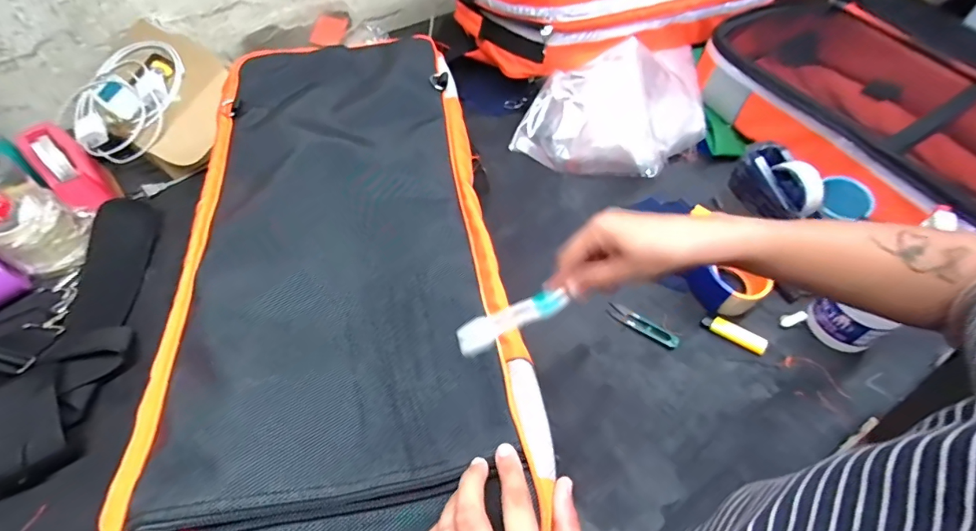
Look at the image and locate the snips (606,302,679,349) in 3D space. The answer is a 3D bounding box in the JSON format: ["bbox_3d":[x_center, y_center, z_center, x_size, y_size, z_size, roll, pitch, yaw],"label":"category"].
[{"bbox_3d":[0.212,0.080,0.600,0.100,0.012,0.021,29,59,22],"label":"snips"}]

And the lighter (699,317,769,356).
[{"bbox_3d":[0.329,0.089,0.583,0.079,0.012,0.025,23,58,18],"label":"lighter"}]

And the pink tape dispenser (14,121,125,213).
[{"bbox_3d":[-0.680,-0.155,0.724,0.177,0.097,0.080,32,61,24],"label":"pink tape dispenser"}]

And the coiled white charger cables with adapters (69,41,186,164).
[{"bbox_3d":[-0.672,-0.301,0.803,0.249,0.056,0.248,-17,67,4],"label":"coiled white charger cables with adapters"}]

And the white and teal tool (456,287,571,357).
[{"bbox_3d":[0.022,0.047,0.382,0.100,0.010,0.030,-25,60,-4],"label":"white and teal tool"}]

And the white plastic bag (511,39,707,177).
[{"bbox_3d":[0.215,-0.279,0.769,0.313,0.150,0.207,19,55,16],"label":"white plastic bag"}]

